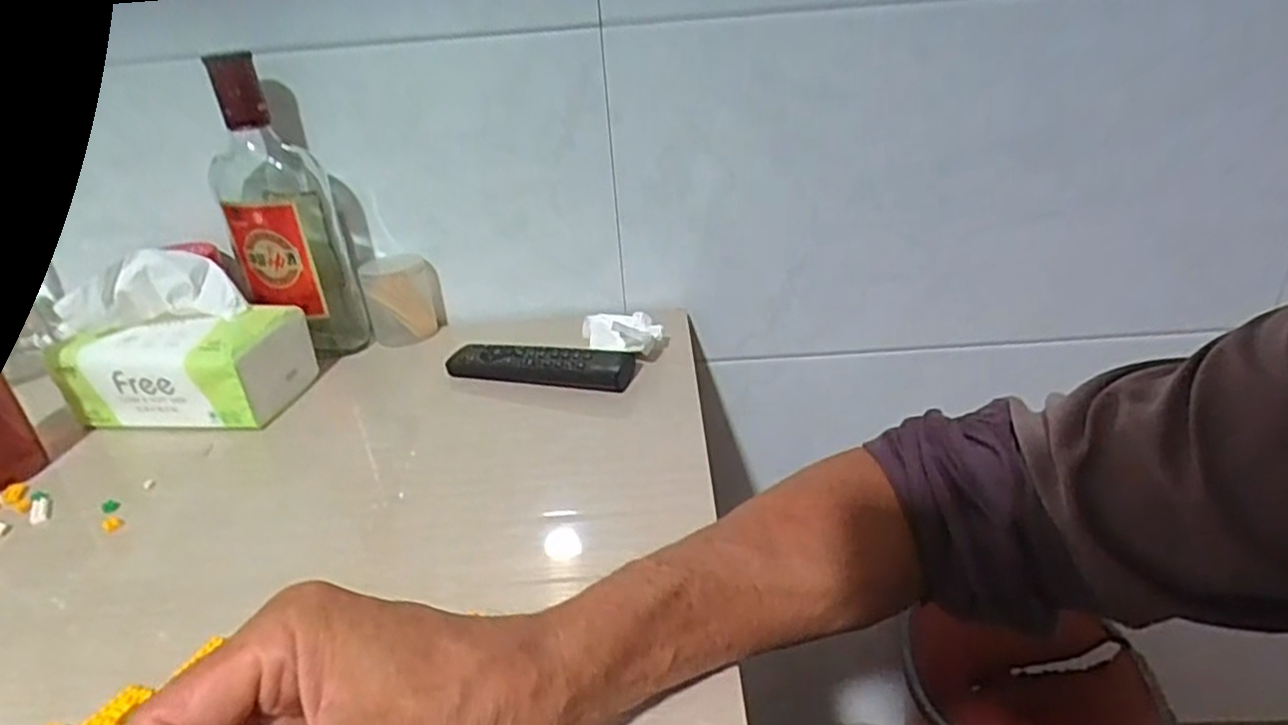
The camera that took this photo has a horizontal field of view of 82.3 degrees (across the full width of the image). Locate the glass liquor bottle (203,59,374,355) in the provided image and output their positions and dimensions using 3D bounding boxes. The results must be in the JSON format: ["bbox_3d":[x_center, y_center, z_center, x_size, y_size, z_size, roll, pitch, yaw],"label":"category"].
[{"bbox_3d":[-0.290,-0.119,0.590,0.079,0.227,0.081,-20,31,-26],"label":"glass liquor bottle"}]

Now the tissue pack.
[{"bbox_3d":[-0.341,-0.018,0.544,0.150,0.114,0.079,1,28,10],"label":"tissue pack"}]

